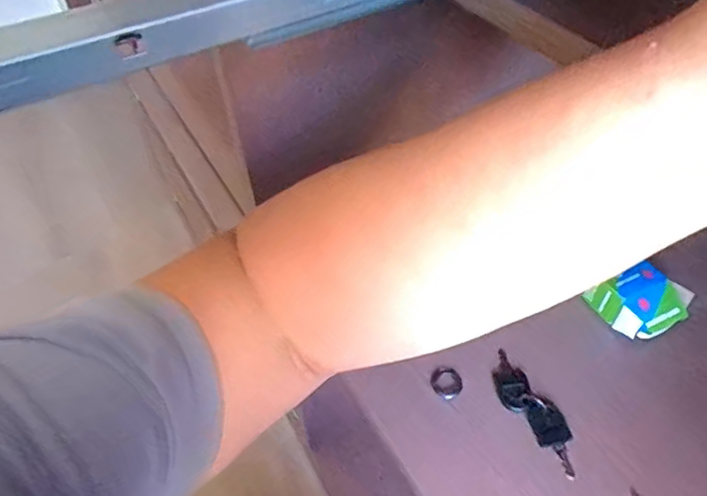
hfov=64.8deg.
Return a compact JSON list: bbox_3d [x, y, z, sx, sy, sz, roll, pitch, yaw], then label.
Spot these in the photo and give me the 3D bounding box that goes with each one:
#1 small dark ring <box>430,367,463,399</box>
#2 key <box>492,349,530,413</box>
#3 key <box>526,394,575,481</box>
[{"bbox_3d":[0.071,0.103,0.423,0.024,0.006,0.025,-1,49,1],"label":"small dark ring"},{"bbox_3d":[0.118,0.098,0.421,0.023,0.006,0.052,-5,49,-3],"label":"key"},{"bbox_3d":[0.141,0.132,0.392,0.024,0.008,0.055,-15,50,-11],"label":"key"}]

